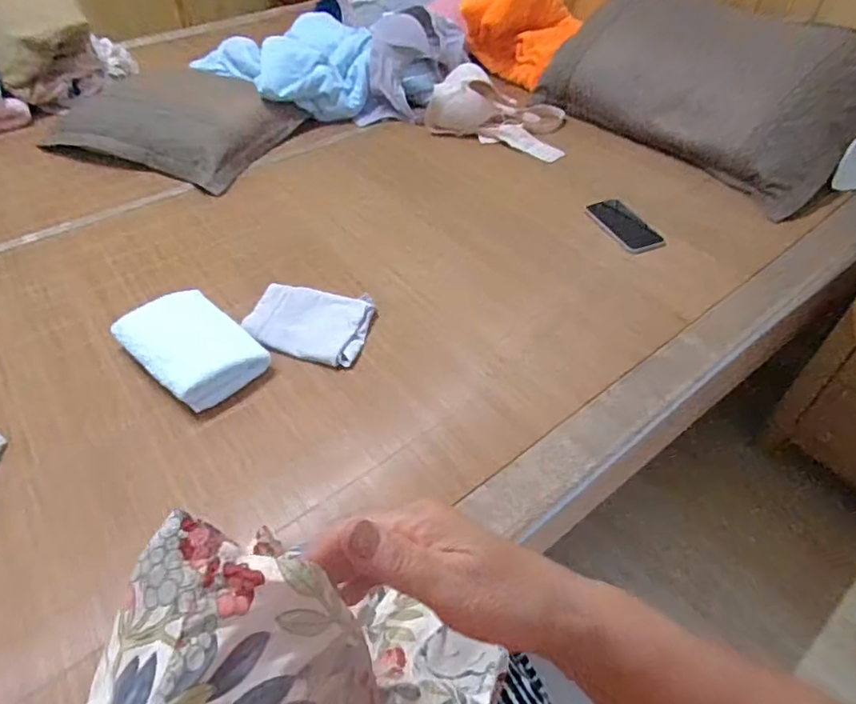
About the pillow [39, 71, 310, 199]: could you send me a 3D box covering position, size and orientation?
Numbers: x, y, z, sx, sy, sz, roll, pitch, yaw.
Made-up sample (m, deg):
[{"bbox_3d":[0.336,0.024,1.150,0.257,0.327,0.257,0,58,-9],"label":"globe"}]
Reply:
[{"bbox_3d":[-0.550,-0.505,1.203,0.526,0.093,0.359,21,47,21],"label":"pillow"}]

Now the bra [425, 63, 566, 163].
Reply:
[{"bbox_3d":[0.173,-0.533,1.197,0.305,0.117,0.204,22,50,19],"label":"bra"}]

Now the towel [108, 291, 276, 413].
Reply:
[{"bbox_3d":[-0.309,-0.006,0.720,0.198,0.045,0.121,32,52,30],"label":"towel"}]

